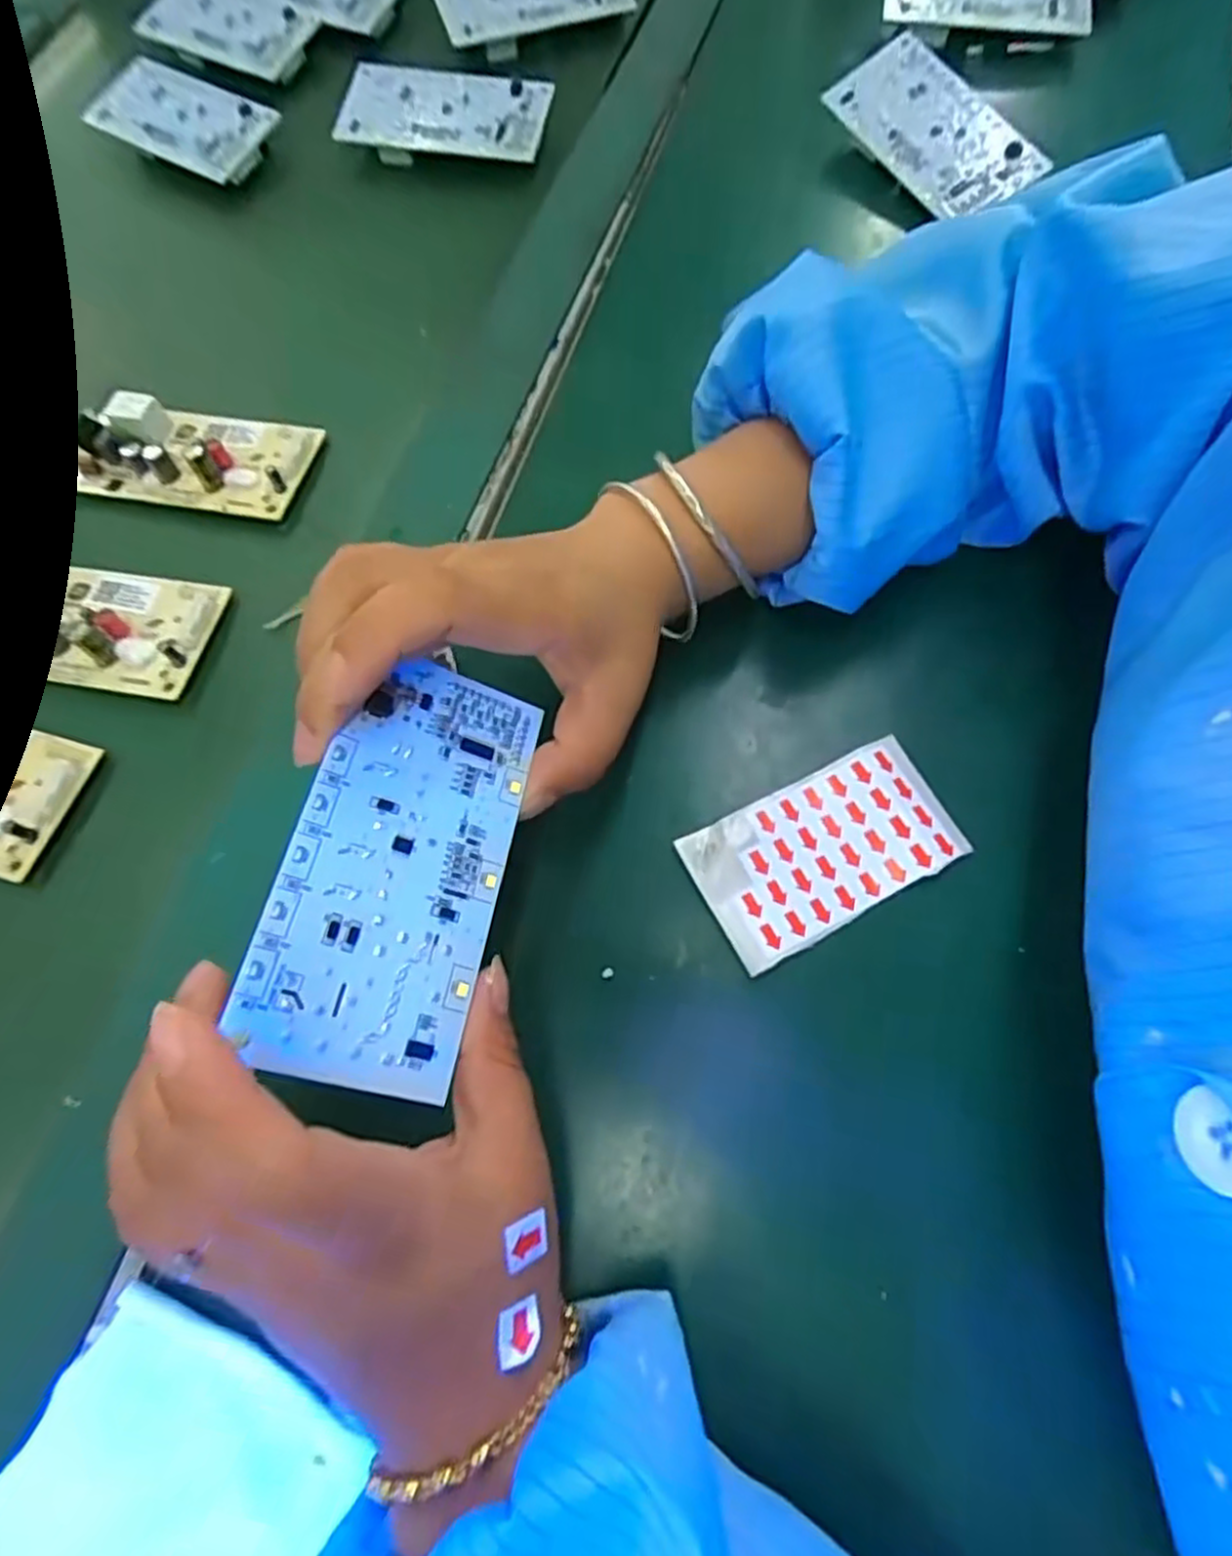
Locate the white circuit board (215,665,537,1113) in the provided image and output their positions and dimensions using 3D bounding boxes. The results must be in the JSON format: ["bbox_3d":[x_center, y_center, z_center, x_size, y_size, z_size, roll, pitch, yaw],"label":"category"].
[{"bbox_3d":[-0.057,0.021,0.202,0.055,0.004,0.113,22,63,-21],"label":"white circuit board"}]

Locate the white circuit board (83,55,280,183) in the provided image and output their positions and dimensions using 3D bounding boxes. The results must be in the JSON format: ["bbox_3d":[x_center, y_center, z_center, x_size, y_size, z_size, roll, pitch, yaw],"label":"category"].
[{"bbox_3d":[-0.250,-0.376,0.429,0.113,0.010,0.053,29,82,11],"label":"white circuit board"}]

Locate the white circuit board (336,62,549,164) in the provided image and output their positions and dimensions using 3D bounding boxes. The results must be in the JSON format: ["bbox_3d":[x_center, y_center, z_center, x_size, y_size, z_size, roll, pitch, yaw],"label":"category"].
[{"bbox_3d":[-0.095,-0.366,0.413,0.113,0.008,0.053,11,85,6],"label":"white circuit board"}]

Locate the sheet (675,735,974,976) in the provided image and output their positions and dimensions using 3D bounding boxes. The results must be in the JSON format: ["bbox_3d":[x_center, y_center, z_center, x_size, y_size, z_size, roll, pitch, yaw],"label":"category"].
[{"bbox_3d":[0.074,0.025,0.266,0.090,0.004,0.051,-26,66,-7],"label":"sheet"}]

